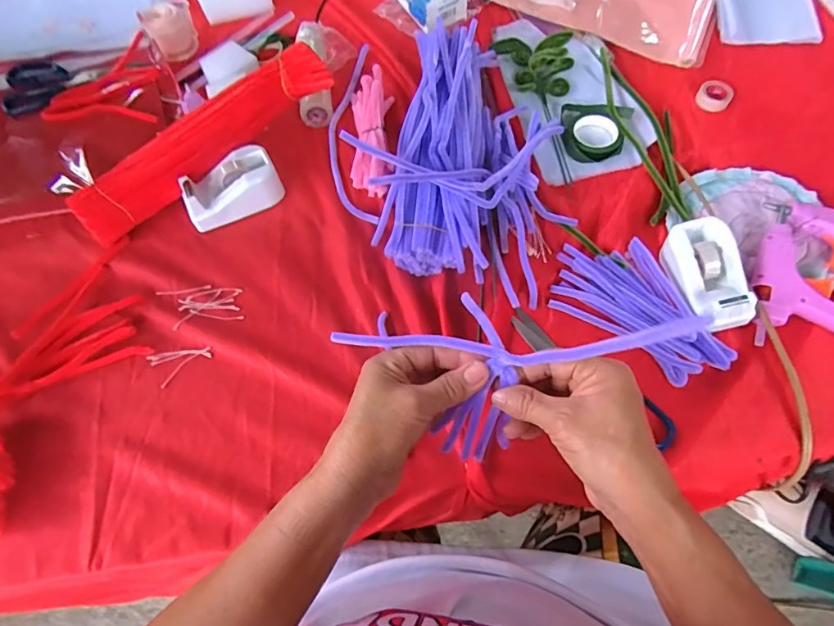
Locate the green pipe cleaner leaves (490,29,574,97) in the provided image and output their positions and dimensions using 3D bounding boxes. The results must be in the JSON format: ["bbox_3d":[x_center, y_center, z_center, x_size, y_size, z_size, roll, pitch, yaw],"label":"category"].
[{"bbox_3d":[0.137,-0.301,0.554,0.094,0.047,0.080,2,68,2],"label":"green pipe cleaner leaves"}]

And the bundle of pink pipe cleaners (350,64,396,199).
[{"bbox_3d":[-0.051,-0.205,0.539,0.045,0.030,0.165,-3,68,1],"label":"bundle of pink pipe cleaners"}]

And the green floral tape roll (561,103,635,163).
[{"bbox_3d":[0.193,-0.201,0.526,0.071,0.018,0.074,-1,68,1],"label":"green floral tape roll"}]

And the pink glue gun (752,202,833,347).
[{"bbox_3d":[0.387,-0.033,0.457,0.118,0.029,0.153,20,70,10],"label":"pink glue gun"}]

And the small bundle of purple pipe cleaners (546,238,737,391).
[{"bbox_3d":[0.214,-0.011,0.454,0.170,0.019,0.098,36,73,15],"label":"small bundle of purple pipe cleaners"}]

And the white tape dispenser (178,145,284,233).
[{"bbox_3d":[-0.195,-0.129,0.507,0.098,0.040,0.056,-31,70,-11],"label":"white tape dispenser"}]

